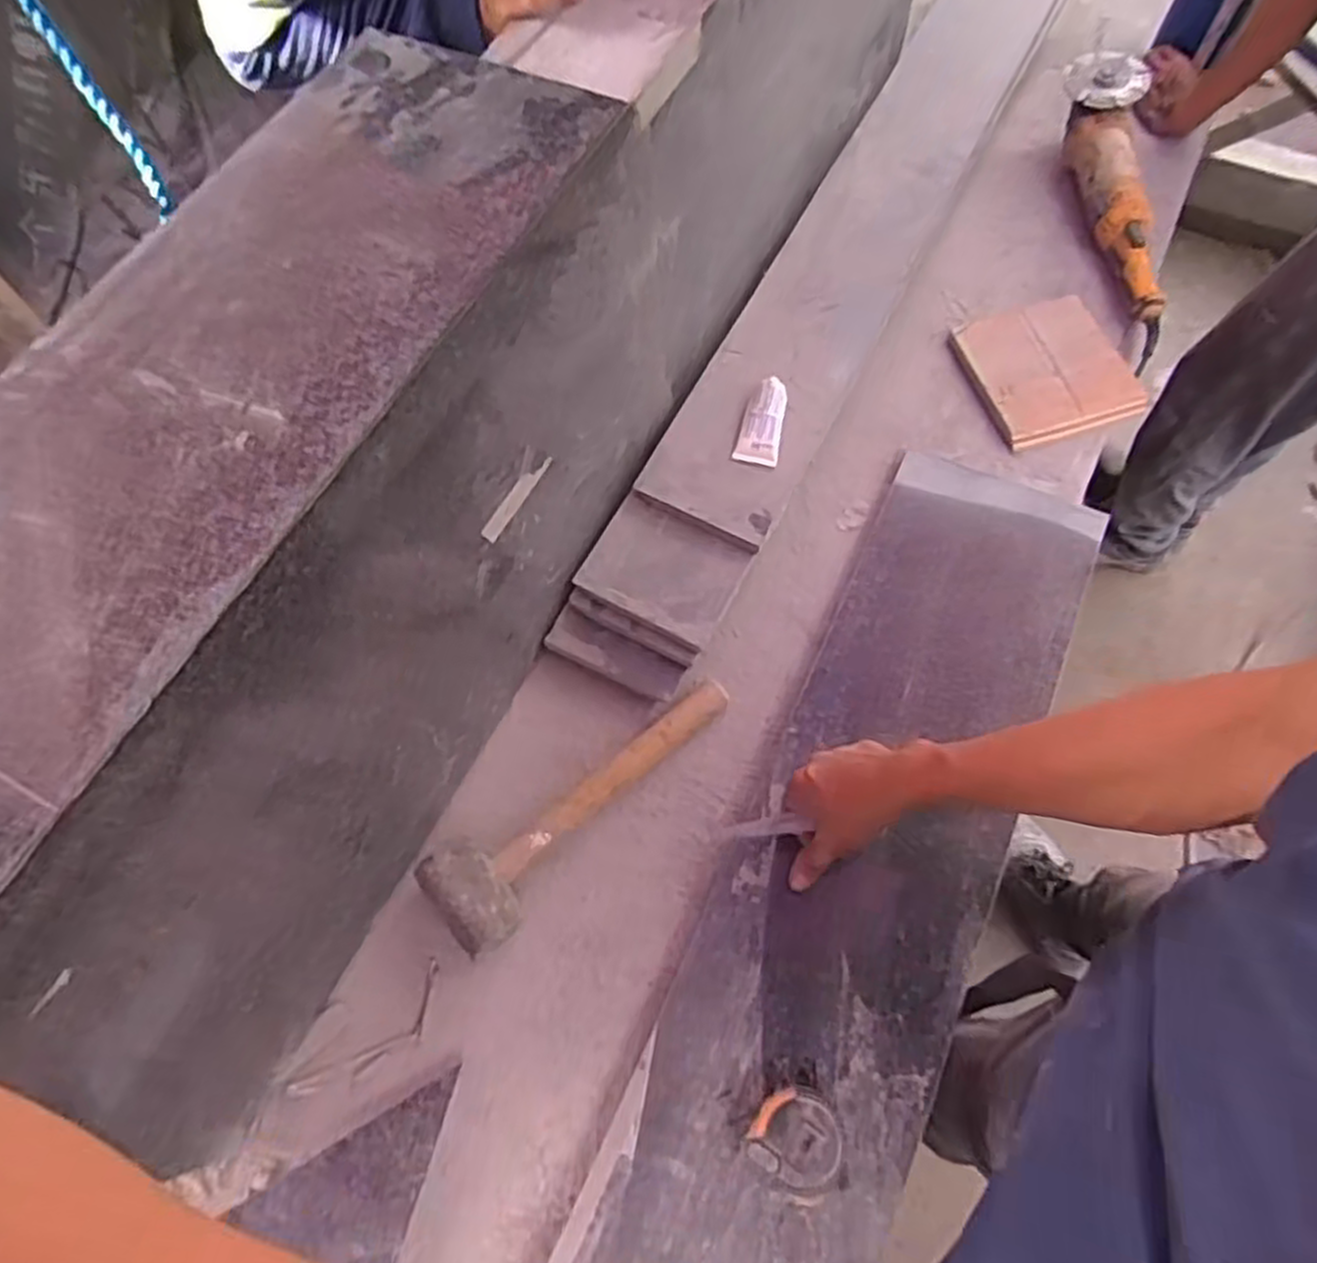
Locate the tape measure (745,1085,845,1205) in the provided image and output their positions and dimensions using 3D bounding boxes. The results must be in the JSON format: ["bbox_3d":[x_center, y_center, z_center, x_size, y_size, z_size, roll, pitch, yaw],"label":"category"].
[{"bbox_3d":[0.107,0.387,0.601,0.067,0.040,0.066,-1,67,2],"label":"tape measure"}]

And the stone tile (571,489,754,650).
[{"bbox_3d":[0.005,-0.065,0.783,0.145,0.020,0.113,27,70,13],"label":"stone tile"}]

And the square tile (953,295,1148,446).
[{"bbox_3d":[0.456,-0.310,0.923,0.168,0.013,0.171,-16,67,-5],"label":"square tile"}]

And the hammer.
[{"bbox_3d":[-0.057,0.159,0.725,0.334,0.052,0.095,-34,70,-12],"label":"hammer"}]

